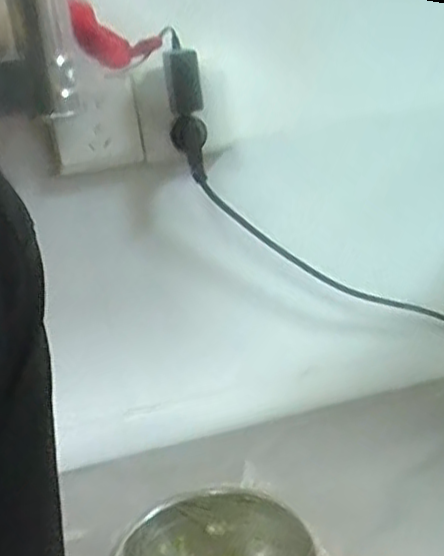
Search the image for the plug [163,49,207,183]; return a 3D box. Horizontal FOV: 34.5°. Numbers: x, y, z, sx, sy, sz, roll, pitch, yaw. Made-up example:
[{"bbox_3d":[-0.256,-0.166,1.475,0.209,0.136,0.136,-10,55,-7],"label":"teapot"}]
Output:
[{"bbox_3d":[-0.033,-0.151,0.668,0.030,0.115,0.033,-10,23,-5],"label":"plug"}]

